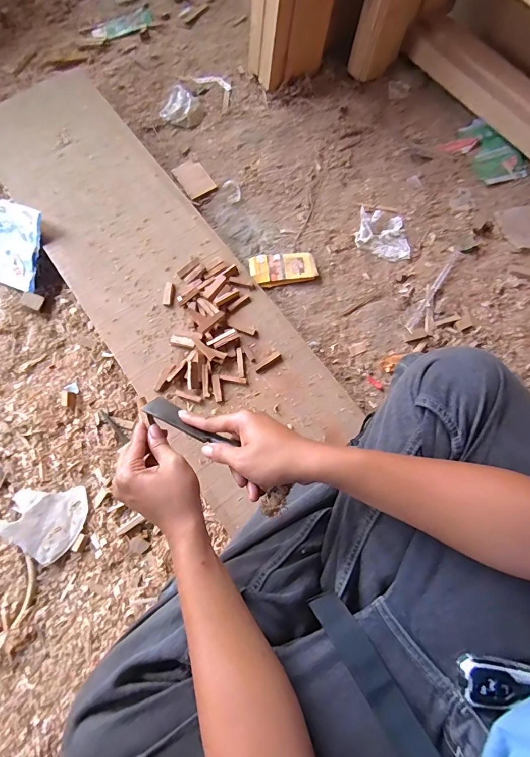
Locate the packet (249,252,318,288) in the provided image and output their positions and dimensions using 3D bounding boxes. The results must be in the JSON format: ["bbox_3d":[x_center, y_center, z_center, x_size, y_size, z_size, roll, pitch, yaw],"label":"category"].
[{"bbox_3d":[0.035,-0.205,0.736,0.122,0.016,0.064,-8,73,-1],"label":"packet"}]

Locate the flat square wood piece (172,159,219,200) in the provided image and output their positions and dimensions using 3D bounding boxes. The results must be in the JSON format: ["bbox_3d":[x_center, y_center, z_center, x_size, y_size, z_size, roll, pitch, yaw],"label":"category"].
[{"bbox_3d":[-0.150,-0.424,0.826,0.061,0.008,0.095,-30,74,-7],"label":"flat square wood piece"}]

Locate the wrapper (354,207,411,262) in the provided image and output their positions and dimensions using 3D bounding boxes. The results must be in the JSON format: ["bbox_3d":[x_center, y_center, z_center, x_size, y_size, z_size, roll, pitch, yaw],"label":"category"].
[{"bbox_3d":[0.229,-0.279,0.749,0.102,0.030,0.094,2,73,2],"label":"wrapper"}]

